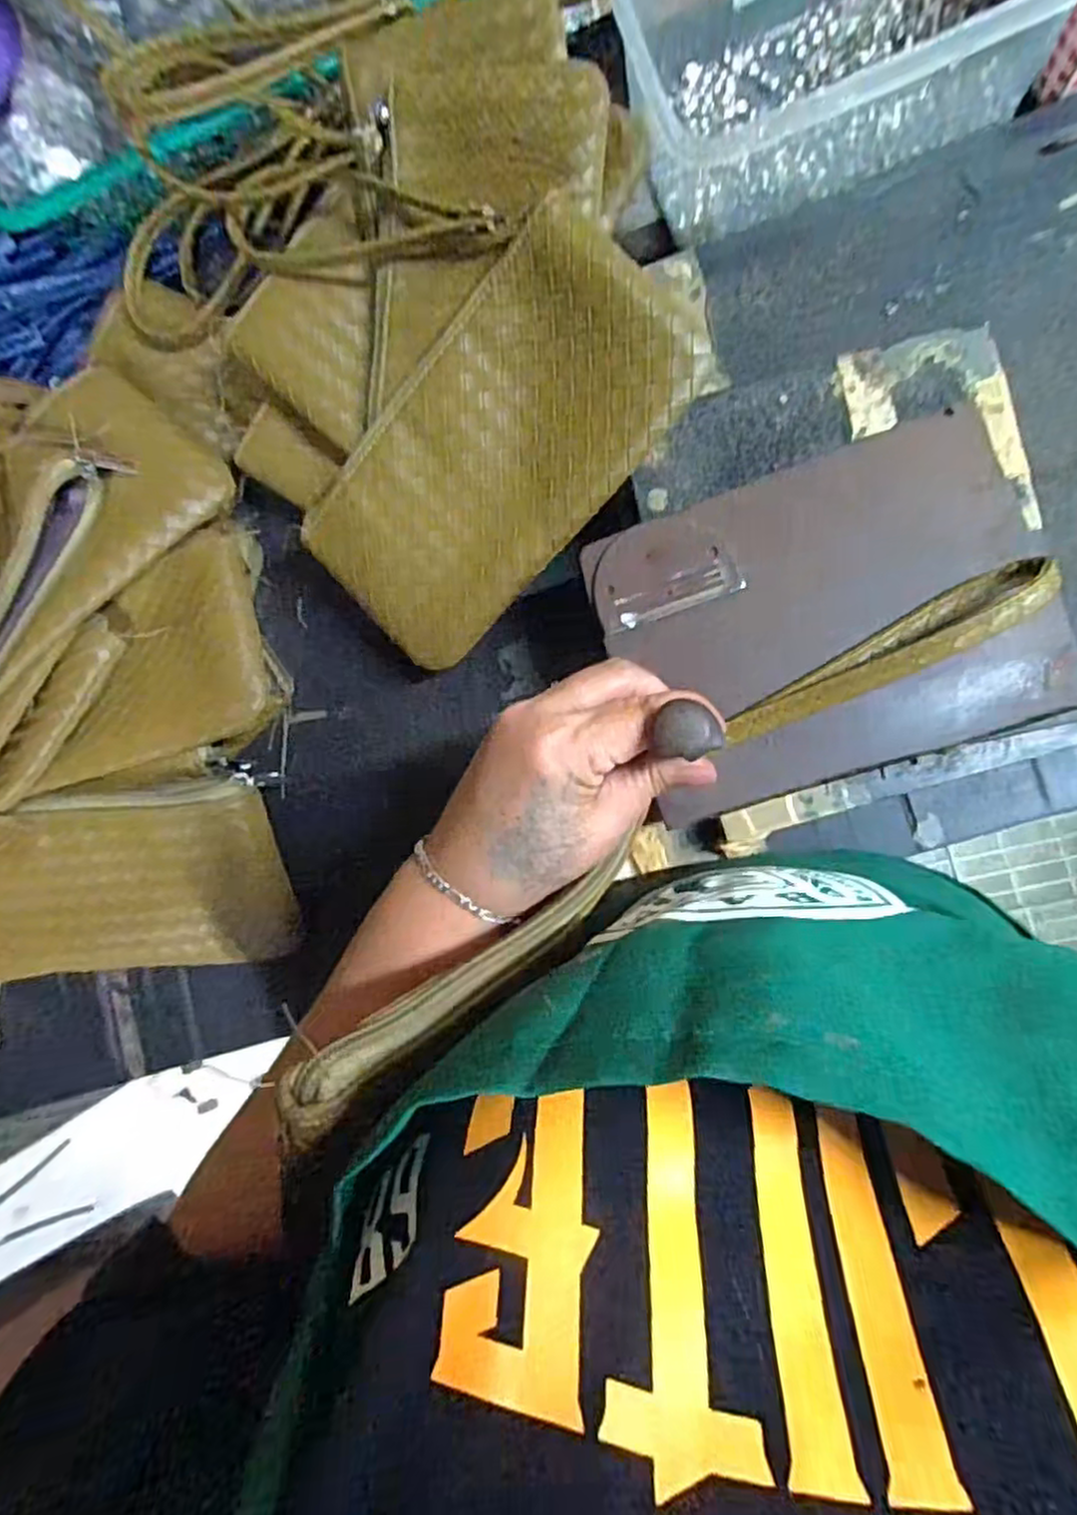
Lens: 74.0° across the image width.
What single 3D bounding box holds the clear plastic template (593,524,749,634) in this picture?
[{"bbox_3d":[0.054,-0.083,0.318,0.062,0.004,0.041,-19,84,9],"label":"clear plastic template"}]

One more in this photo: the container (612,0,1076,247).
[{"bbox_3d":[0.142,-0.370,0.361,0.197,0.075,0.144,-19,84,9],"label":"container"}]

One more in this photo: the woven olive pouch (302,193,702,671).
[{"bbox_3d":[-0.024,-0.145,0.349,0.111,0.009,0.203,45,110,-1],"label":"woven olive pouch"}]

